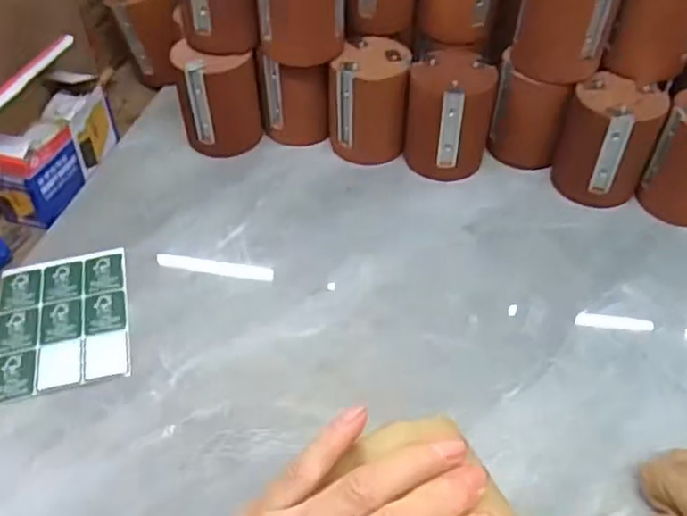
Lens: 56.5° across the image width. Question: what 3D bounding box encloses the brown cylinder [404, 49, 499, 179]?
[{"bbox_3d":[0.103,-0.140,0.621,0.081,0.098,0.081,8,49,9],"label":"brown cylinder"}]

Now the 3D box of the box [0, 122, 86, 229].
[{"bbox_3d":[-0.288,-0.086,0.598,0.057,0.075,0.079,16,50,15],"label":"box"}]

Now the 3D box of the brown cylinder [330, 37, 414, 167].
[{"bbox_3d":[0.025,-0.157,0.640,0.077,0.099,0.077,1,48,2],"label":"brown cylinder"}]

